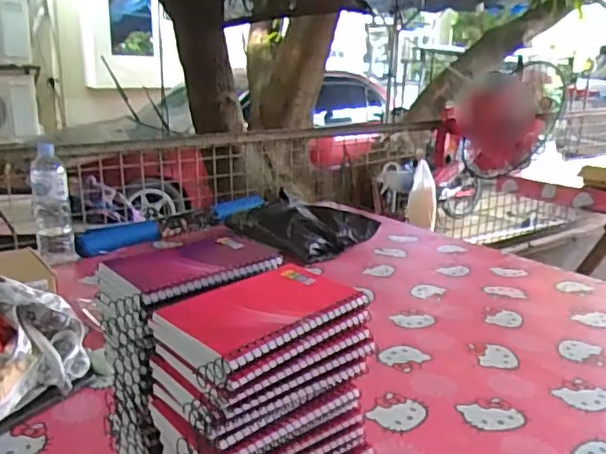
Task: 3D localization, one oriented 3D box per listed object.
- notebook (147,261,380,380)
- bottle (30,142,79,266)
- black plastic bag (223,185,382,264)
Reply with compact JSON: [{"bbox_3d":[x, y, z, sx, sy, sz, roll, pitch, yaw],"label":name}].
[{"bbox_3d":[-0.027,0.059,0.425,0.140,0.015,0.088,-14,22,-43],"label":"notebook"},{"bbox_3d":[-0.567,-0.043,1.344,0.079,0.255,0.075,-7,18,-26],"label":"bottle"},{"bbox_3d":[-0.026,-0.014,1.542,0.358,0.094,0.238,15,21,41],"label":"black plastic bag"}]

